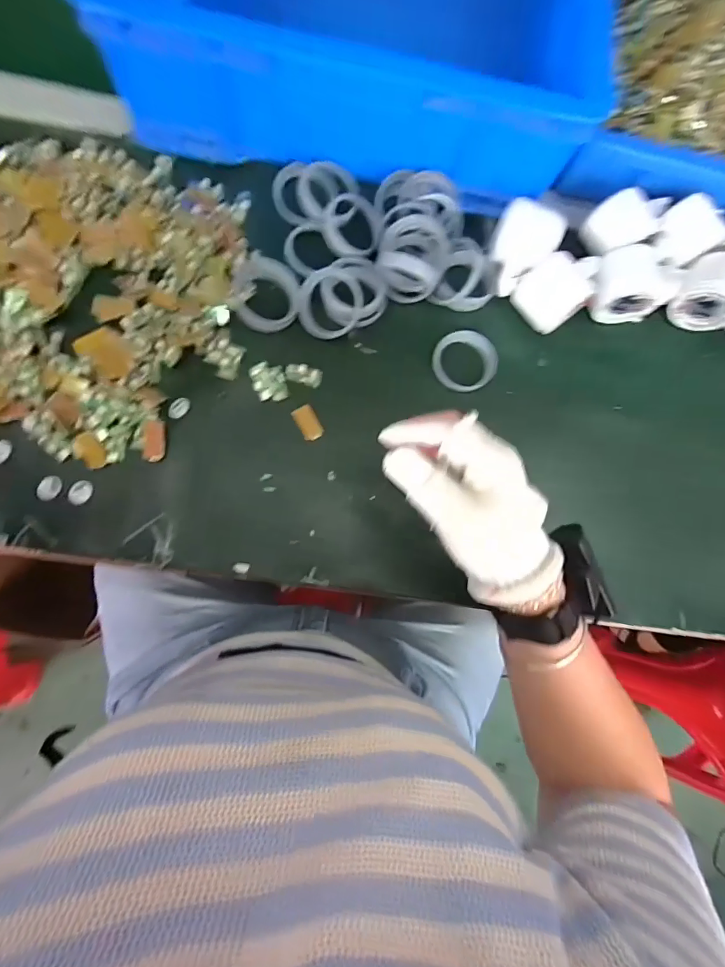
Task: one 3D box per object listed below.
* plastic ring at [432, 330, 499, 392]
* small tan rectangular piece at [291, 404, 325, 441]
[{"bbox_3d":[0.099,-0.117,0.412,0.061,0.014,0.058,1,81,-5],"label":"plastic ring"},{"bbox_3d":[-0.050,-0.055,0.391,0.019,0.006,0.032,-30,85,-9],"label":"small tan rectangular piece"}]

